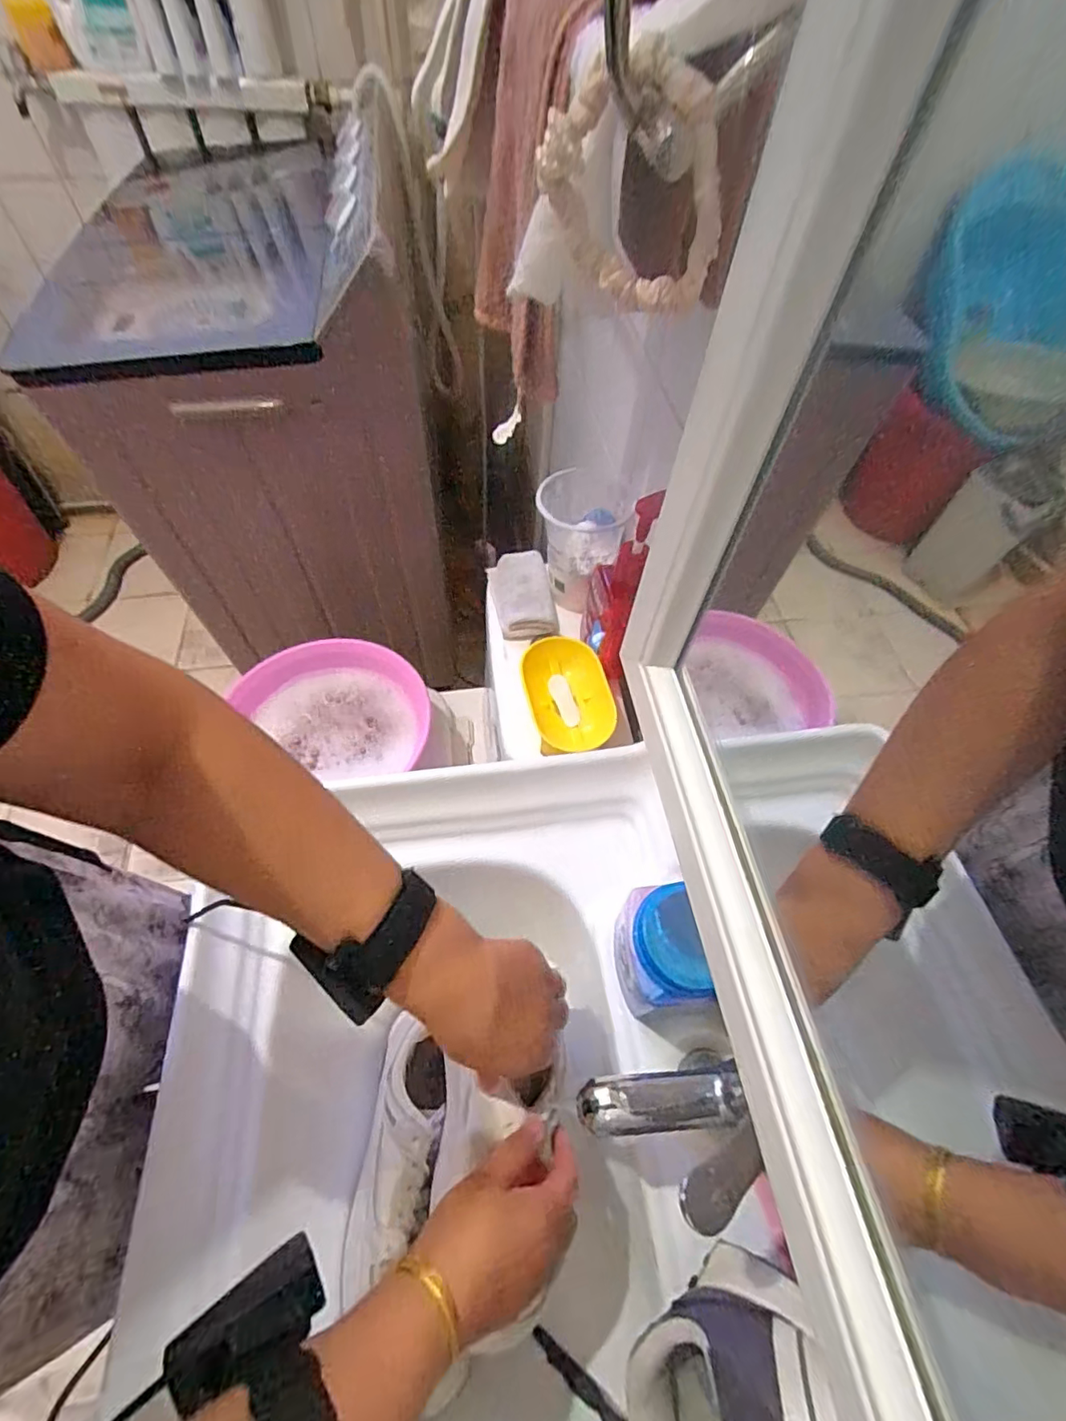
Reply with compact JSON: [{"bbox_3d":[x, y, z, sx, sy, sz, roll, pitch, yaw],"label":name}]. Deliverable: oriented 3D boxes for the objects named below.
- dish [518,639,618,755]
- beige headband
[{"bbox_3d":[0.042,-0.014,0.633,0.094,0.046,0.144,-9,58,-9],"label":"dish"},{"bbox_3d":[0.033,-0.179,0.191,0.067,0.062,0.016,24,59,12],"label":"beige headband"}]

